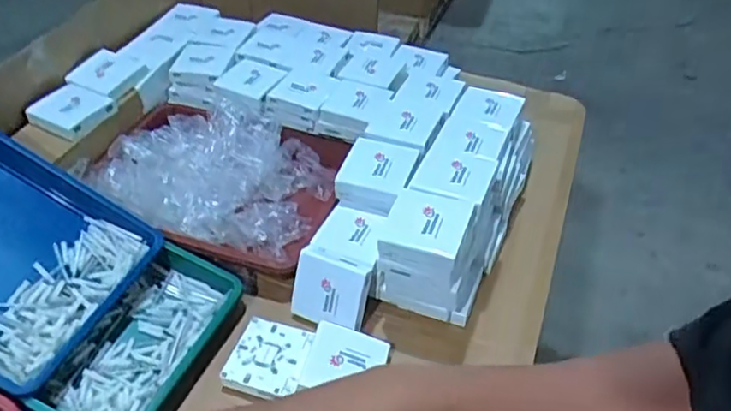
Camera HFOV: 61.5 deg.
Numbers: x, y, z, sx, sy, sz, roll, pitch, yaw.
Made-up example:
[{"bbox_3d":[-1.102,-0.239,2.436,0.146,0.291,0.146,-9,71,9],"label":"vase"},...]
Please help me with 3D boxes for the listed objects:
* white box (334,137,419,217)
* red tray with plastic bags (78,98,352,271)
[{"bbox_3d":[0.016,-0.039,0.776,0.089,0.044,0.097,17,44,17],"label":"white box"},{"bbox_3d":[-0.203,-0.043,0.864,0.331,0.088,0.241,18,45,18],"label":"red tray with plastic bags"}]

